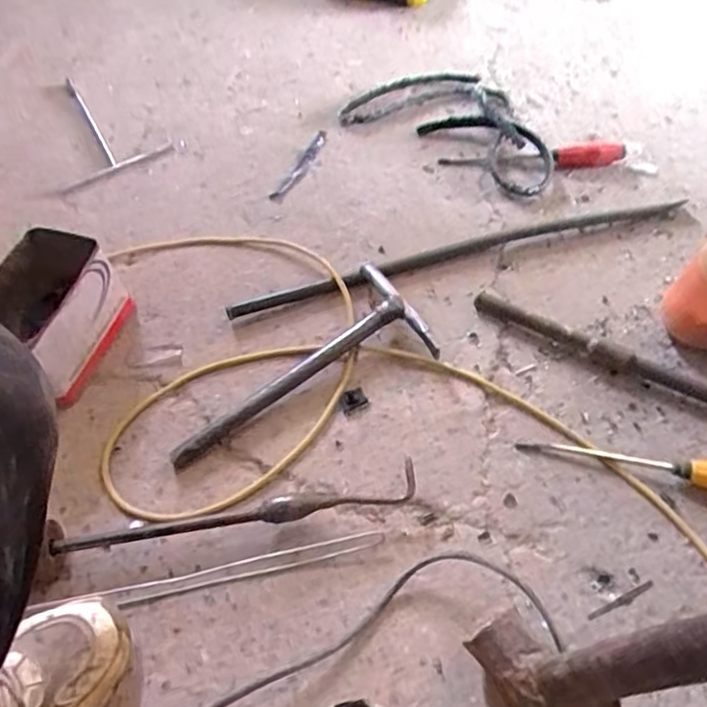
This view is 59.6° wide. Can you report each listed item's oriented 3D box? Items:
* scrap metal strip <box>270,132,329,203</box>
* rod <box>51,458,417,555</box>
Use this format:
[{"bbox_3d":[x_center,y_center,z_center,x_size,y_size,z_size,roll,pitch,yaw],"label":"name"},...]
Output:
[{"bbox_3d":[-0.077,-0.286,0.935,0.028,0.007,0.170,19,59,15],"label":"scrap metal strip"},{"bbox_3d":[-0.112,0.161,0.601,0.350,0.036,0.029,-10,56,-4],"label":"rod"}]

